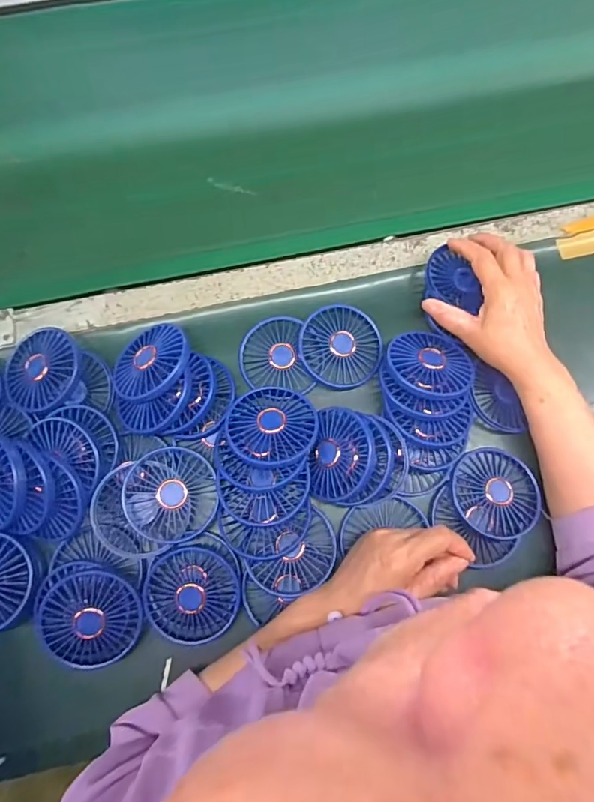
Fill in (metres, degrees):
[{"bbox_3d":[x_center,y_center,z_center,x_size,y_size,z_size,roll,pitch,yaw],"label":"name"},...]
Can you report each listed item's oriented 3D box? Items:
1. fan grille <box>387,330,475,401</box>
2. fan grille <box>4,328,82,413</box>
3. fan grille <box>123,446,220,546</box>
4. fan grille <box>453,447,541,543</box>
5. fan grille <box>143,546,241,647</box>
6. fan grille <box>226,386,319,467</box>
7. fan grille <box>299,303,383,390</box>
[{"bbox_3d":[0.134,-0.039,0.477,0.084,0.011,0.083,22,54,9],"label":"fan grille"},{"bbox_3d":[-0.261,-0.034,0.486,0.081,0.016,0.082,0,77,0],"label":"fan grille"},{"bbox_3d":[-0.120,0.089,0.455,0.083,0.027,0.086,-3,77,-1],"label":"fan grille"},{"bbox_3d":[0.194,0.089,0.469,0.084,0.018,0.084,14,77,3],"label":"fan grille"},{"bbox_3d":[-0.098,0.182,0.448,0.085,0.018,0.084,0,77,0],"label":"fan grille"},{"bbox_3d":[-0.025,0.021,0.457,0.086,0.014,0.086,0,57,0],"label":"fan grille"},{"bbox_3d":[0.046,-0.057,0.496,0.084,0.018,0.084,0,77,0],"label":"fan grille"}]

